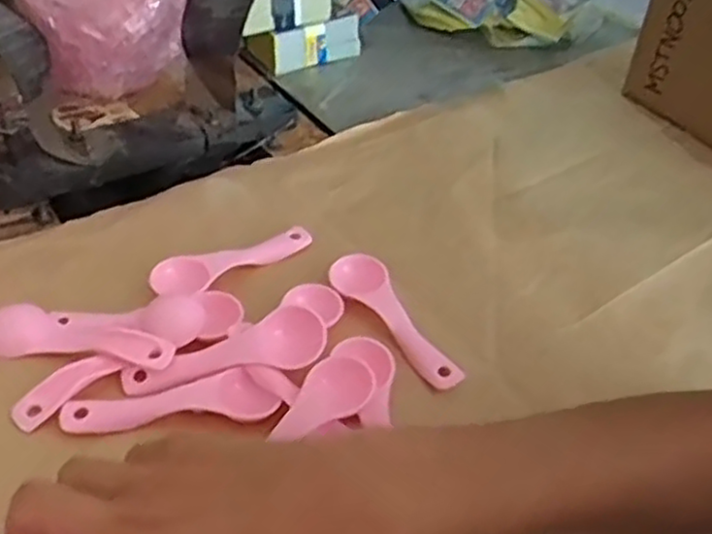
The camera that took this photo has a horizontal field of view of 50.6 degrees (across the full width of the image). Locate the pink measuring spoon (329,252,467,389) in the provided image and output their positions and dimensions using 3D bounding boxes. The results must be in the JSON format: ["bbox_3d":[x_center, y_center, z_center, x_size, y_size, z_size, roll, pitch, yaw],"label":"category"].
[{"bbox_3d":[0.022,0.031,0.453,0.031,0.016,0.110,-20,48,-26],"label":"pink measuring spoon"}]

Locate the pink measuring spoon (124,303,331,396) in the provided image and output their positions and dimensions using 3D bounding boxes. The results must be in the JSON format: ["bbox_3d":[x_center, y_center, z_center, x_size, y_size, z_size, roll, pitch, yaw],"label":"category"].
[{"bbox_3d":[-0.072,0.049,0.414,0.110,0.011,0.033,-16,44,-3],"label":"pink measuring spoon"}]

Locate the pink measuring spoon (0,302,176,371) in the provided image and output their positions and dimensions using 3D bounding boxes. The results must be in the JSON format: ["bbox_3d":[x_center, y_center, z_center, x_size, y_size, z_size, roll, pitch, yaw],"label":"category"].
[{"bbox_3d":[-0.155,0.038,0.425,0.108,0.013,0.029,8,42,3],"label":"pink measuring spoon"}]

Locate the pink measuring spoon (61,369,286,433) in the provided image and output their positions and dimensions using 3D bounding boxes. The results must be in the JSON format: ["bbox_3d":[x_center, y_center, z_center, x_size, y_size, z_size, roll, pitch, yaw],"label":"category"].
[{"bbox_3d":[-0.097,0.070,0.397,0.110,0.010,0.029,-1,42,-7],"label":"pink measuring spoon"}]

